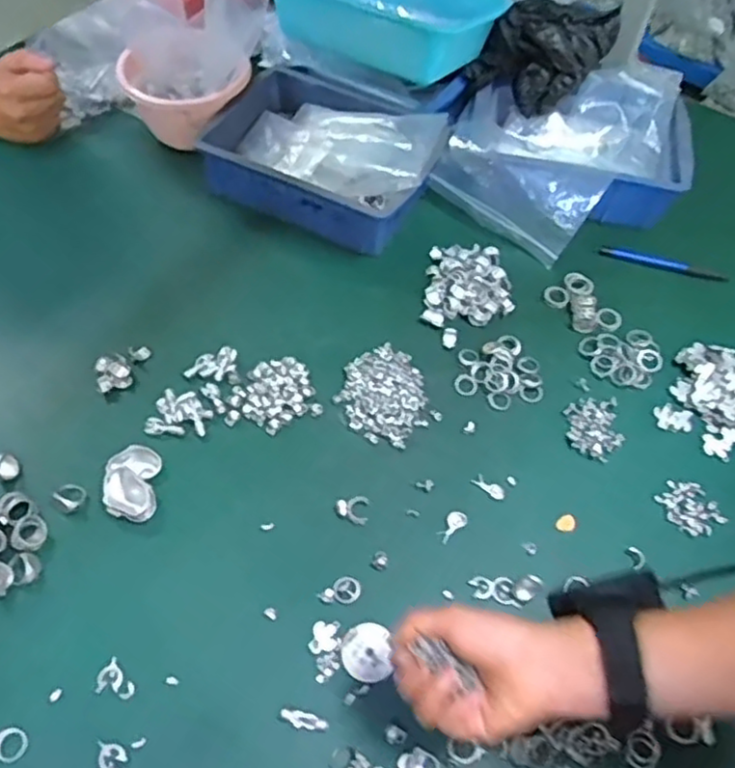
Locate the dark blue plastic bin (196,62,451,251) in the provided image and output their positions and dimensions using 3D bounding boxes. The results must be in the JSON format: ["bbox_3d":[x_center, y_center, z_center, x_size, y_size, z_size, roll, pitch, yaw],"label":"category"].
[{"bbox_3d":[-0.044,-0.267,0.797,0.246,0.082,0.182,22,58,11],"label":"dark blue plastic bin"}]

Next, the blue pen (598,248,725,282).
[{"bbox_3d":[0.331,-0.134,0.776,0.138,0.009,0.013,13,56,6],"label":"blue pen"}]

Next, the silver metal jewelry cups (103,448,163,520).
[{"bbox_3d":[-0.203,0.083,0.594,0.044,0.019,0.071,-3,56,-5],"label":"silver metal jewelry cups"}]

